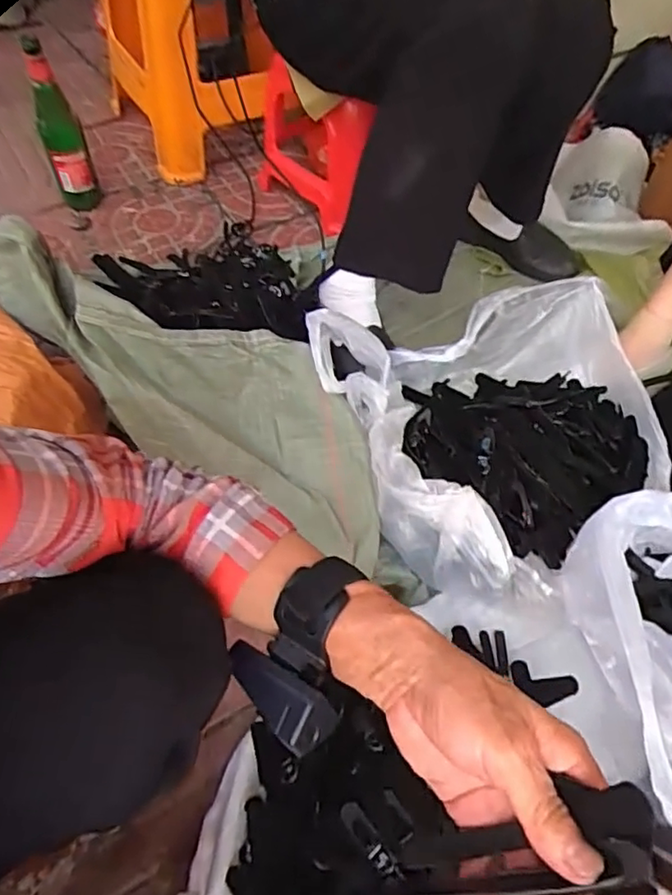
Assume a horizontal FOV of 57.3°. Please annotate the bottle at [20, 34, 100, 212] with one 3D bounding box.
[{"bbox_3d":[-0.459,-0.525,1.025,0.067,0.244,0.070,-19,53,-15],"label":"bottle"}]

